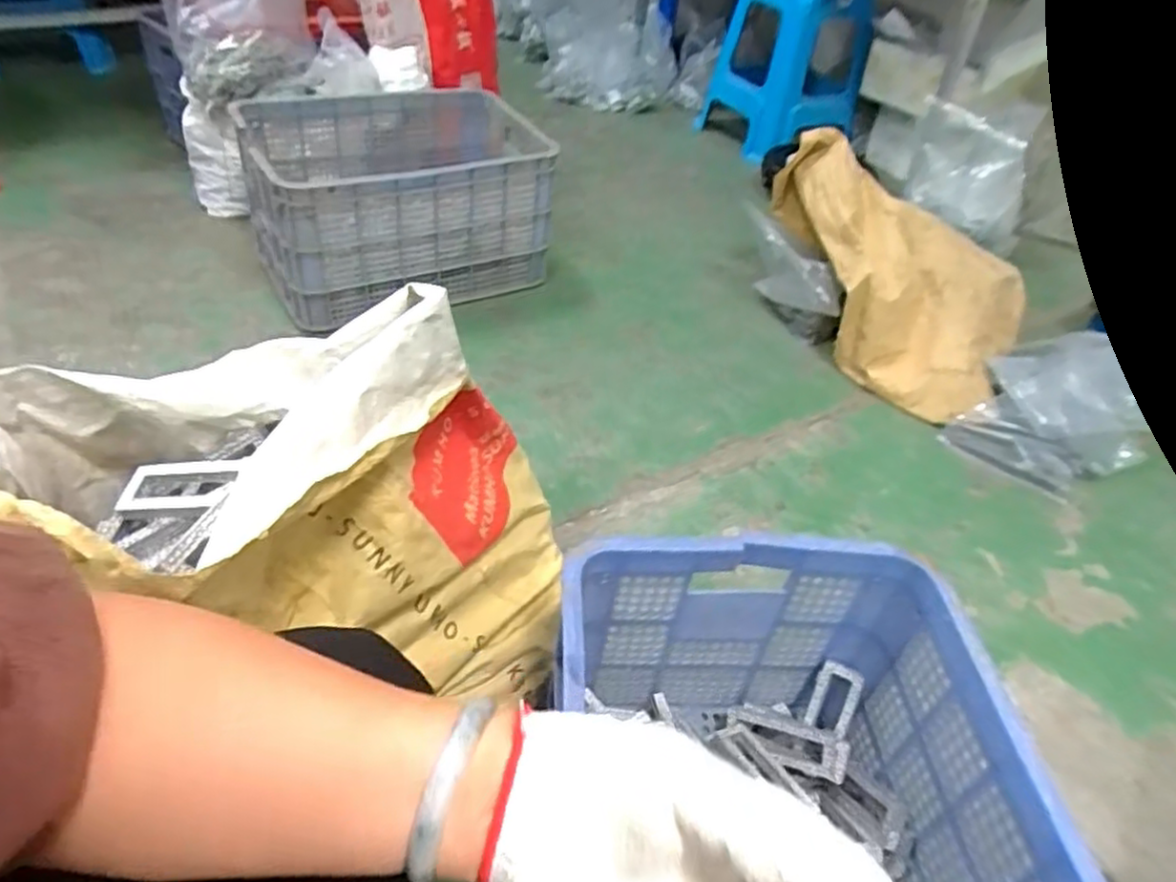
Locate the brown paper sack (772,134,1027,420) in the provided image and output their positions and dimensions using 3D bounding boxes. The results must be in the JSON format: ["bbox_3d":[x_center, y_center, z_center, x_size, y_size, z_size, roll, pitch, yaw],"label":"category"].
[{"bbox_3d":[0.626,-0.320,1.359,0.366,0.311,0.514,-8,44,-17],"label":"brown paper sack"}]

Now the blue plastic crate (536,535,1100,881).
[{"bbox_3d":[0.143,0.368,0.540,0.345,0.286,0.524,2,41,-6],"label":"blue plastic crate"}]

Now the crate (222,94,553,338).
[{"bbox_3d":[-0.354,-0.466,1.416,0.564,0.296,0.431,-13,47,-22],"label":"crate"}]

